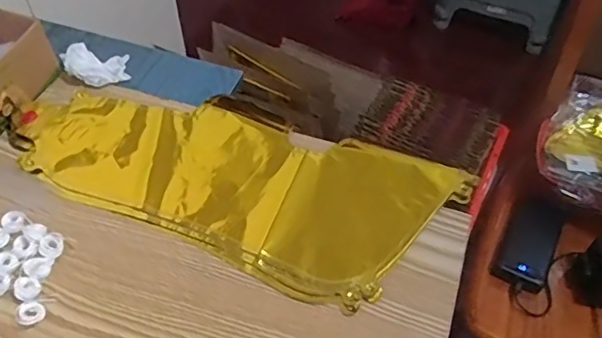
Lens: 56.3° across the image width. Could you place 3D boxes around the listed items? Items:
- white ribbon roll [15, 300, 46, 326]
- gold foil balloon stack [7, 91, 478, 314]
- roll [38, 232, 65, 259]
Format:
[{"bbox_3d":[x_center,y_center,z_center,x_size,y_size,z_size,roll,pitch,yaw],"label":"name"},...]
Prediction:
[{"bbox_3d":[-0.216,0.115,0.448,0.019,0.010,0.020,1,53,-1],"label":"white ribbon roll"},{"bbox_3d":[-0.071,-0.006,0.539,0.406,0.013,0.179,21,55,14],"label":"gold foil balloon stack"},{"bbox_3d":[-0.215,0.067,0.486,0.019,0.006,0.025,-8,53,-7],"label":"roll"}]

